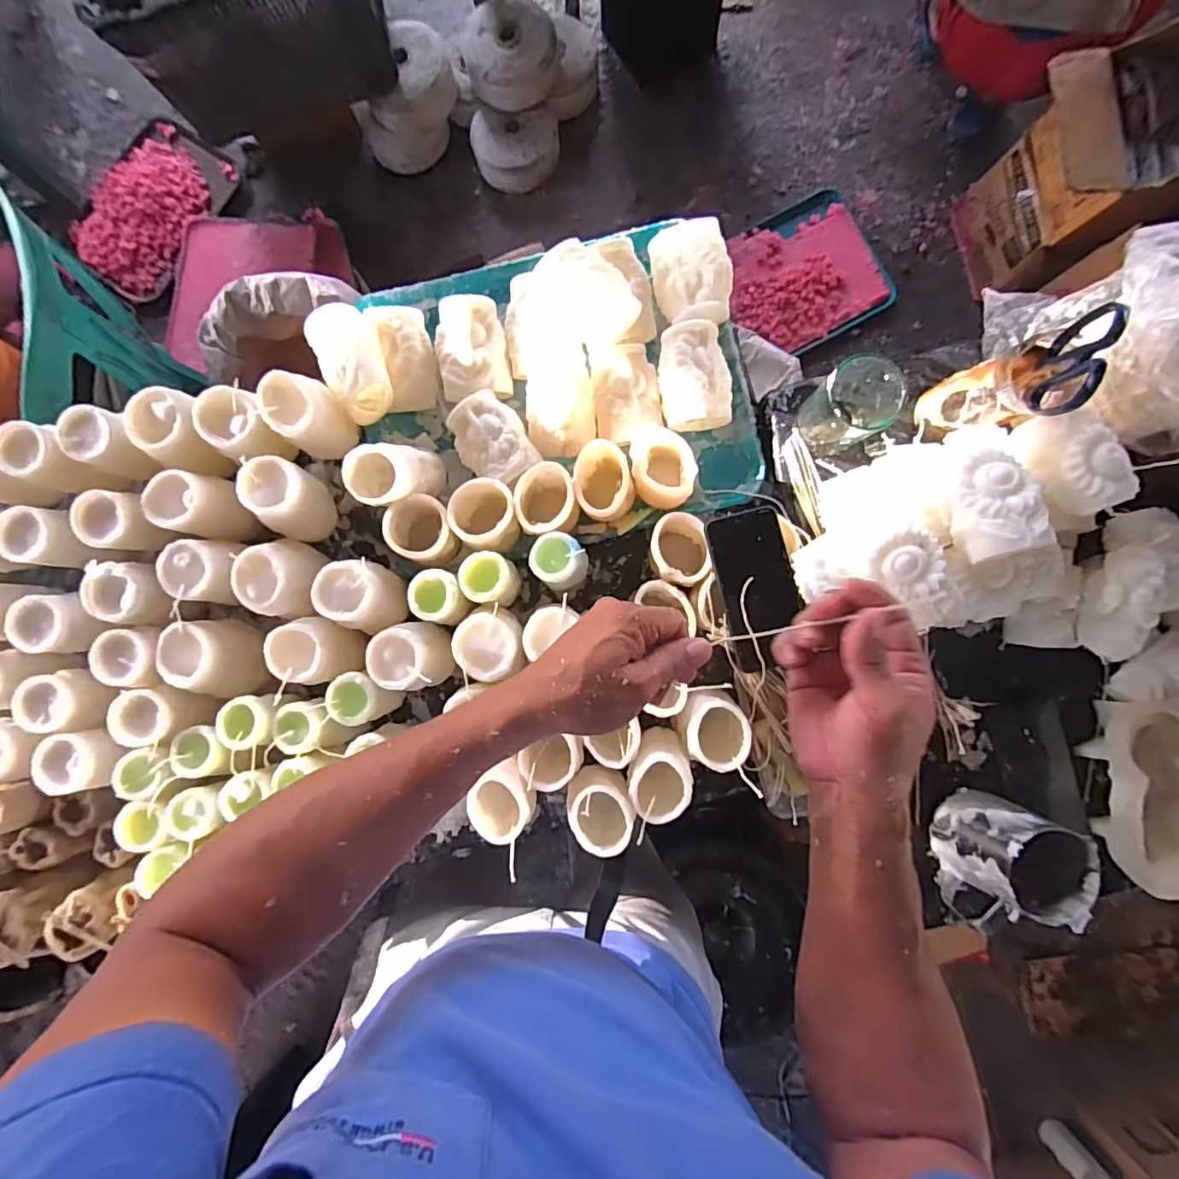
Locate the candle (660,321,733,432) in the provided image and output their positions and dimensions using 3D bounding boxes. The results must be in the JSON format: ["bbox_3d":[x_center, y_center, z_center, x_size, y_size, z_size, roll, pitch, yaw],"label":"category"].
[{"bbox_3d":[0.118,-0.241,0.623,0.080,0.054,0.115,-4,88,1],"label":"candle"}]

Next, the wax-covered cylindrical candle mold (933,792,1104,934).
[{"bbox_3d":[0.398,0.265,0.530,0.086,0.098,0.111,21,88,2],"label":"wax-covered cylindrical candle mold"}]

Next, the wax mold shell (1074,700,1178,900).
[{"bbox_3d":[0.579,0.204,0.557,0.109,0.054,0.183,-3,88,1],"label":"wax mold shell"}]

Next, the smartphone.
[{"bbox_3d":[0.169,-0.002,0.554,0.073,0.012,0.158,-12,87,1],"label":"smartphone"}]

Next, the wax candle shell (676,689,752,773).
[{"bbox_3d":[0.128,0.144,0.585,0.064,0.092,0.066,0,88,2],"label":"wax candle shell"}]

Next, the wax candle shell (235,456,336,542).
[{"bbox_3d":[-0.326,-0.096,0.609,0.068,0.093,0.077,16,88,2],"label":"wax candle shell"}]

